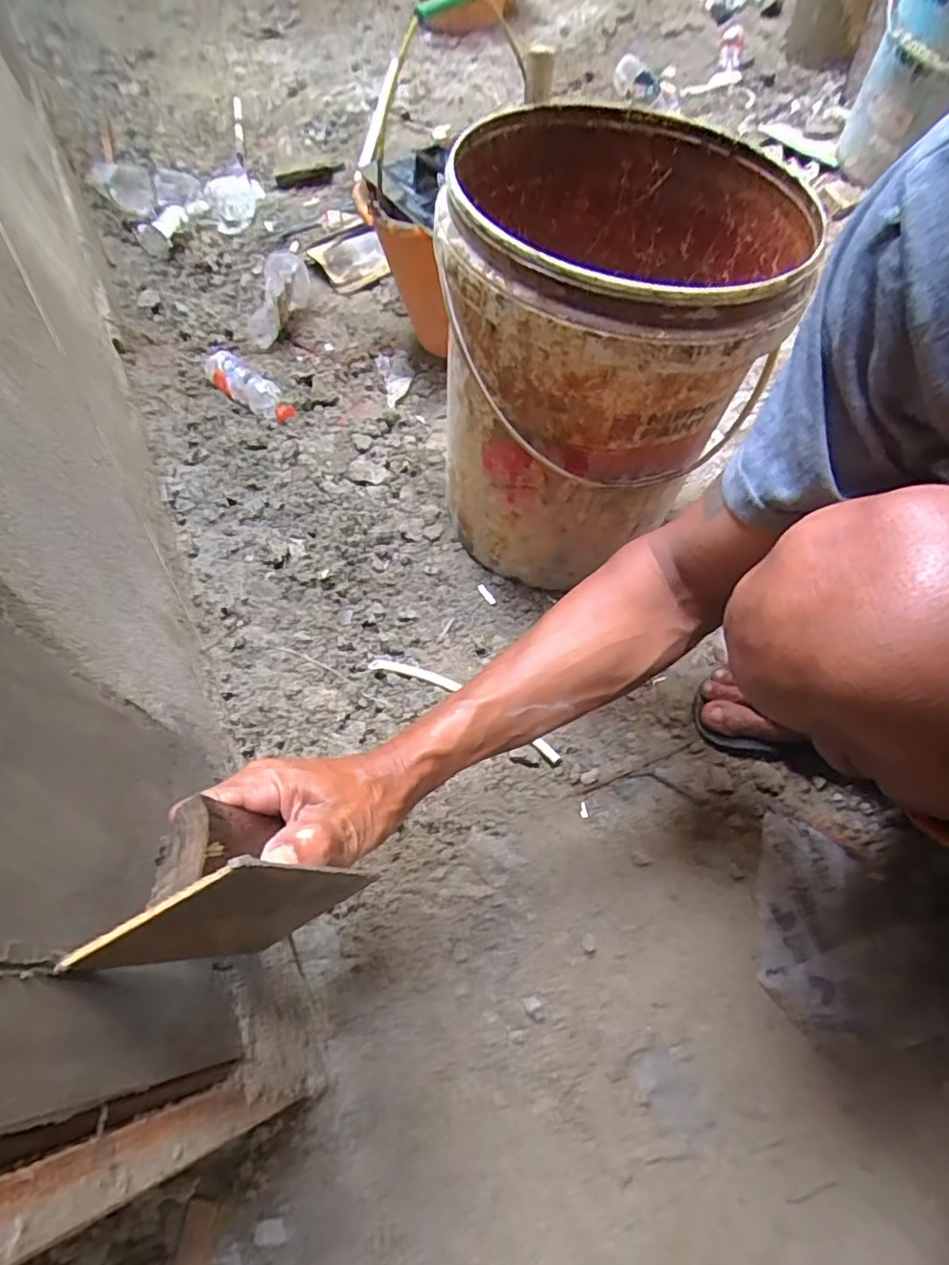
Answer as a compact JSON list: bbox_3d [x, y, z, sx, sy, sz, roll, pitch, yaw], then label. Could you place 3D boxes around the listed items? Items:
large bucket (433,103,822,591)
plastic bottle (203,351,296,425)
[{"bbox_3d":[0.131,-0.261,0.619,0.276,0.361,0.300,-2,61,3],"label":"large bucket"},{"bbox_3d":[-0.321,-0.354,0.876,0.151,0.040,0.057,35,65,4],"label":"plastic bottle"}]

